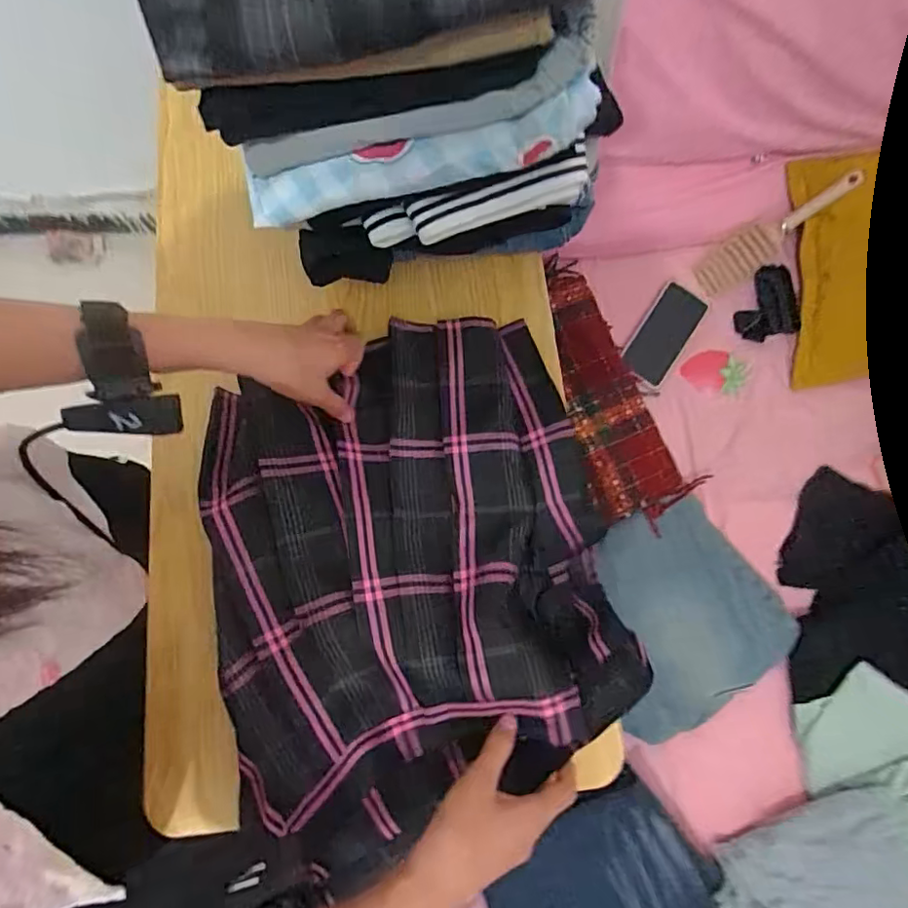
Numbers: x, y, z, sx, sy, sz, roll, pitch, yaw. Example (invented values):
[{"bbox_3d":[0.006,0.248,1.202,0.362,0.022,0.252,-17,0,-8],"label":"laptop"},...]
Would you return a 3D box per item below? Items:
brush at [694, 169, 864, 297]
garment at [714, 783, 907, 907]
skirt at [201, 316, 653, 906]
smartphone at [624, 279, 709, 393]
[{"bbox_3d":[0.483,-0.334,0.848,0.239,0.032,0.061,-33,76,25],"label":"brush"},{"bbox_3d":[0.441,0.514,0.668,0.248,0.060,0.155,-21,77,-4],"label":"garment"},{"bbox_3d":[-0.034,0.089,0.472,0.317,0.068,0.415,-13,76,-2],"label":"skirt"},{"bbox_3d":[0.326,-0.185,0.875,0.076,0.007,0.157,33,88,0],"label":"smartphone"}]

